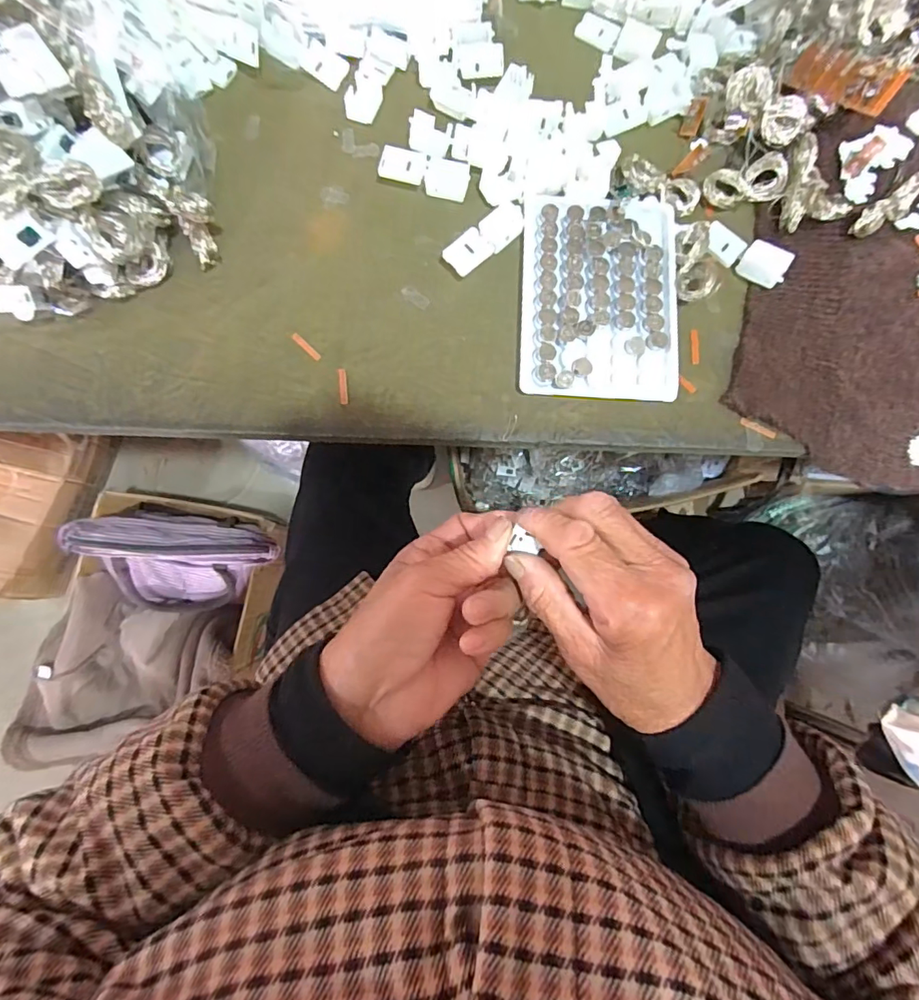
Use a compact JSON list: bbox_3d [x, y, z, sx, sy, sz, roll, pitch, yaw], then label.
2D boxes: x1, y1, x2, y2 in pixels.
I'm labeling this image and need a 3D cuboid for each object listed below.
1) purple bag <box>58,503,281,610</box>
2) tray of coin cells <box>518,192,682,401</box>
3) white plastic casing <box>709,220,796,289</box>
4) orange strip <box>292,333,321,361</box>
[{"bbox_3d":[-0.433,0.096,0.763,0.271,0.126,0.161,9,82,1],"label":"purple bag"},{"bbox_3d":[0.085,-0.125,0.300,0.093,0.009,0.127,3,84,0],"label":"tray of coin cells"},{"bbox_3d":[0.177,-0.153,0.303,0.052,0.010,0.020,38,85,3],"label":"white plastic casing"},{"bbox_3d":[-0.092,-0.092,0.296,0.022,0.004,0.004,44,85,4],"label":"orange strip"}]

